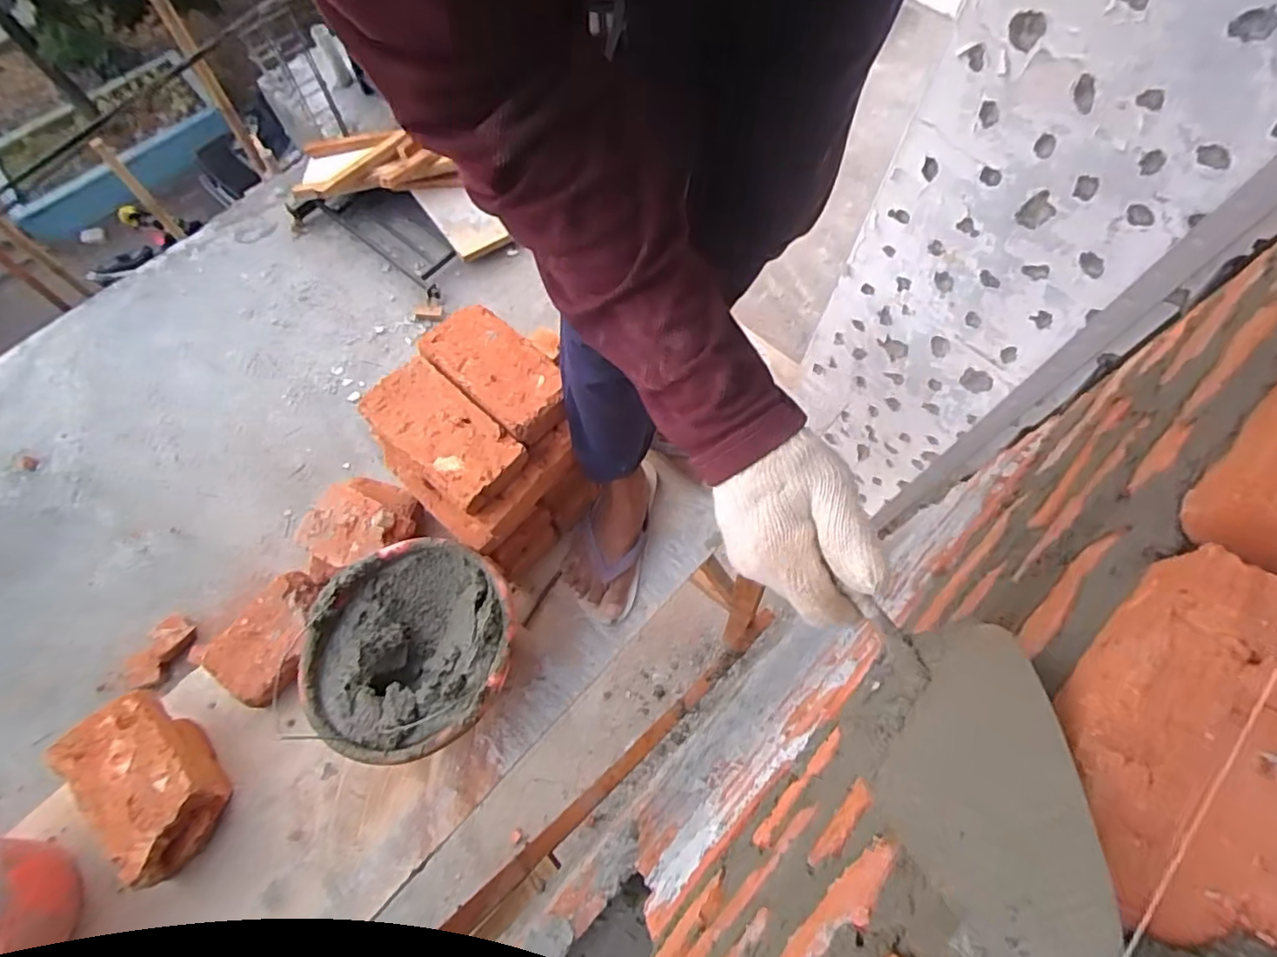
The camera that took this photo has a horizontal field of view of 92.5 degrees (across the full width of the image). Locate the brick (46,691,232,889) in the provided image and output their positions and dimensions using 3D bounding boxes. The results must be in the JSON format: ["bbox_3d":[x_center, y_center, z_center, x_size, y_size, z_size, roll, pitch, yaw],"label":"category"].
[{"bbox_3d":[-0.568,0.358,0.724,0.106,0.103,0.187,-40,73,-16],"label":"brick"}]

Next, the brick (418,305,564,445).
[{"bbox_3d":[-0.174,-0.131,0.755,0.184,0.046,0.099,40,72,15],"label":"brick"}]

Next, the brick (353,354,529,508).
[{"bbox_3d":[-0.234,-0.047,0.730,0.186,0.063,0.103,38,72,15],"label":"brick"}]

